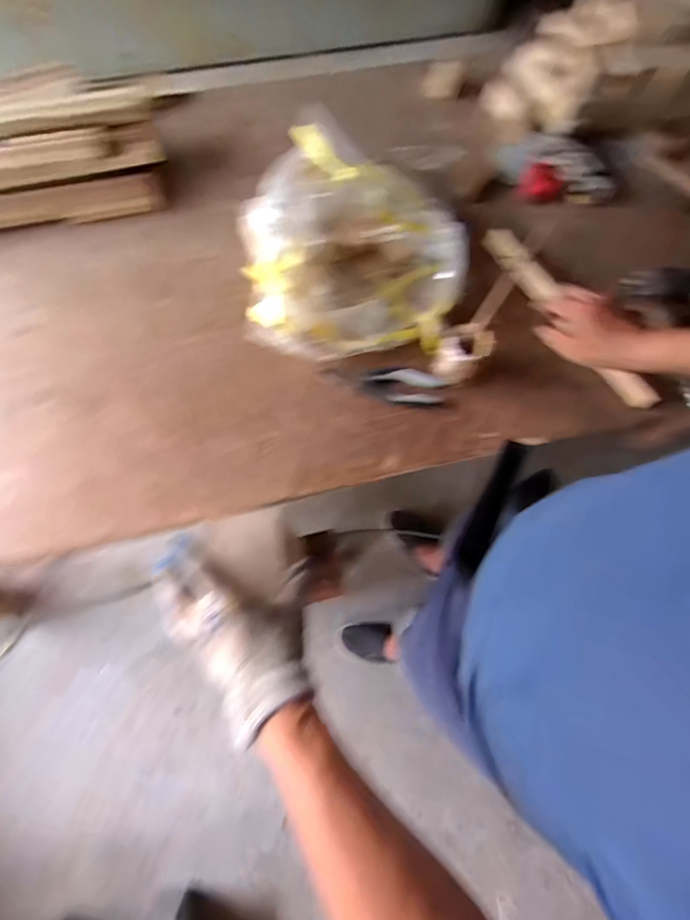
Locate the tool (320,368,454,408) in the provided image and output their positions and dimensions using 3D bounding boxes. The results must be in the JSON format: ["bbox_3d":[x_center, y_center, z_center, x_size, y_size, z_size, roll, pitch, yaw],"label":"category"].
[{"bbox_3d":[0.065,-0.120,0.709,0.198,0.017,0.059,4,76,-1],"label":"tool"}]

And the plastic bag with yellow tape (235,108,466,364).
[{"bbox_3d":[0.011,-0.341,0.715,0.337,0.124,0.335,-7,76,-4],"label":"plastic bag with yellow tape"}]

